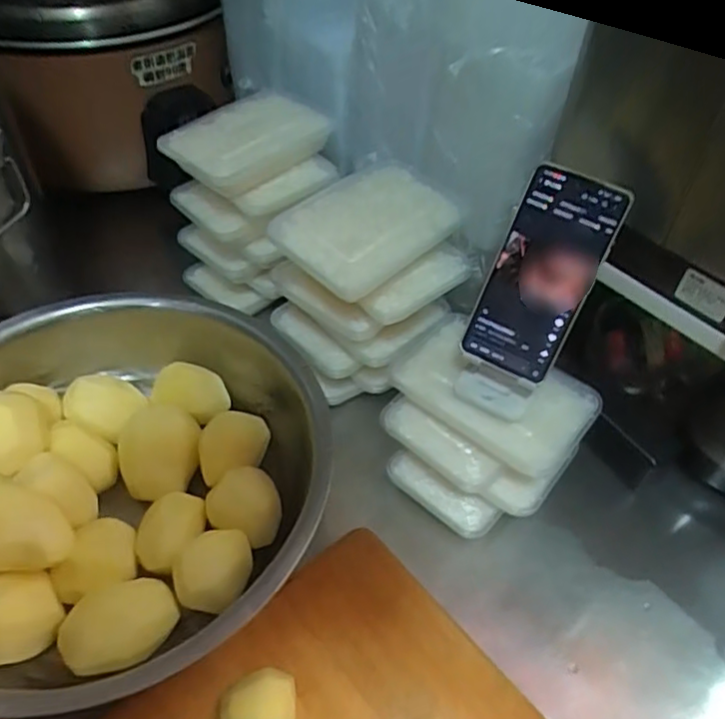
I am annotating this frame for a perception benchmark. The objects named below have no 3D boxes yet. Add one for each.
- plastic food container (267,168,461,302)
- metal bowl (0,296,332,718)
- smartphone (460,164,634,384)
[{"bbox_3d":[0.001,-0.122,0.580,0.156,0.038,0.122,-34,58,-30],"label":"plastic food container"},{"bbox_3d":[-0.230,0.108,0.564,0.357,0.101,0.372,4,48,0],"label":"metal bowl"},{"bbox_3d":[0.140,-0.064,0.492,0.074,0.161,0.011,26,19,12],"label":"smartphone"}]

